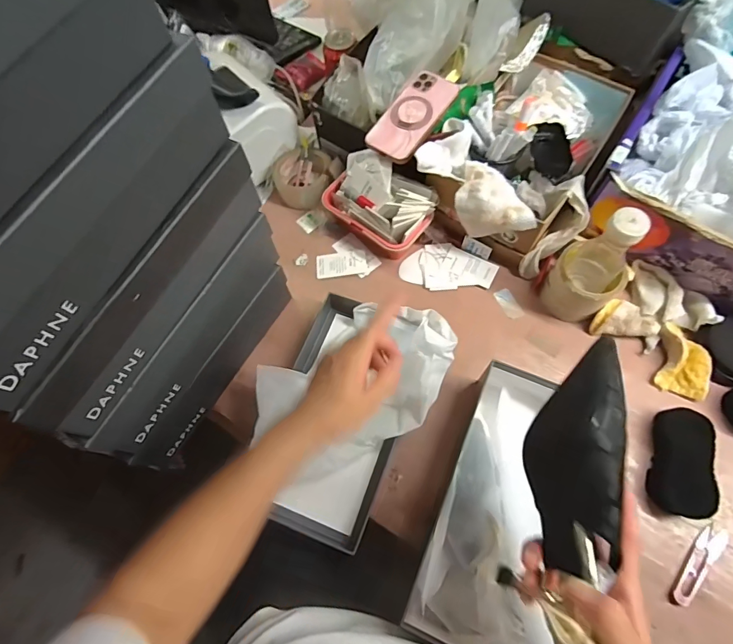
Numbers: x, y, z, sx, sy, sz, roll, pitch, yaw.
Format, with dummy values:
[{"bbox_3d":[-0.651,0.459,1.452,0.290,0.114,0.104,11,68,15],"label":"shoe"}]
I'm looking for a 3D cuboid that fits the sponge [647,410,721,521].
[{"bbox_3d":[0.394,0.175,0.523,0.059,0.033,0.124,15,70,9],"label":"sponge"}]

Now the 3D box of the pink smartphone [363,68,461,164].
[{"bbox_3d":[0.068,-0.301,0.611,0.074,0.010,0.148,33,82,15],"label":"pink smartphone"}]

